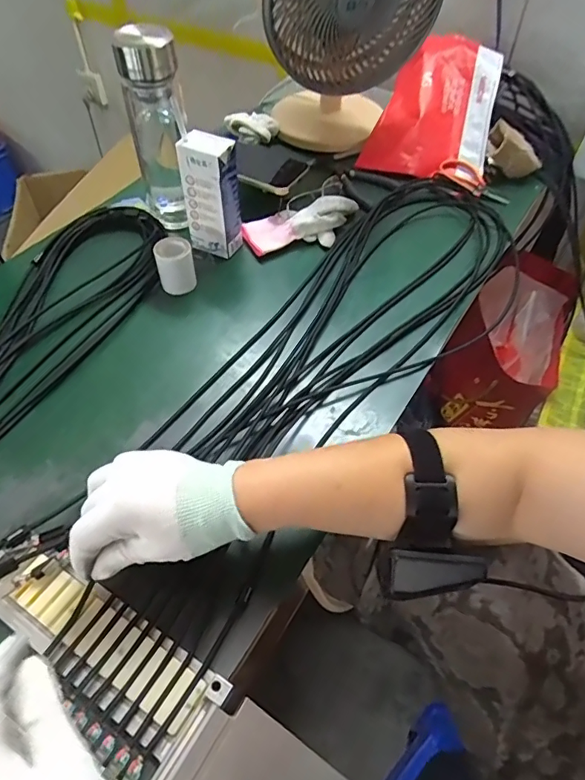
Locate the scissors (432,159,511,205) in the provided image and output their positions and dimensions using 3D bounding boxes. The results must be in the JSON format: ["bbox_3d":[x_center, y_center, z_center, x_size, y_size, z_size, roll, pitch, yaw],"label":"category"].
[{"bbox_3d":[0.265,-0.305,0.718,0.117,0.017,0.050,32,69,18],"label":"scissors"}]

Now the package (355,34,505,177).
[{"bbox_3d":[0.219,-0.431,0.759,0.172,0.033,0.246,15,82,15],"label":"package"}]

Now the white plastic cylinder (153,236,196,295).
[{"bbox_3d":[-0.135,-0.142,0.575,0.040,0.058,0.036,-10,52,-9],"label":"white plastic cylinder"}]

